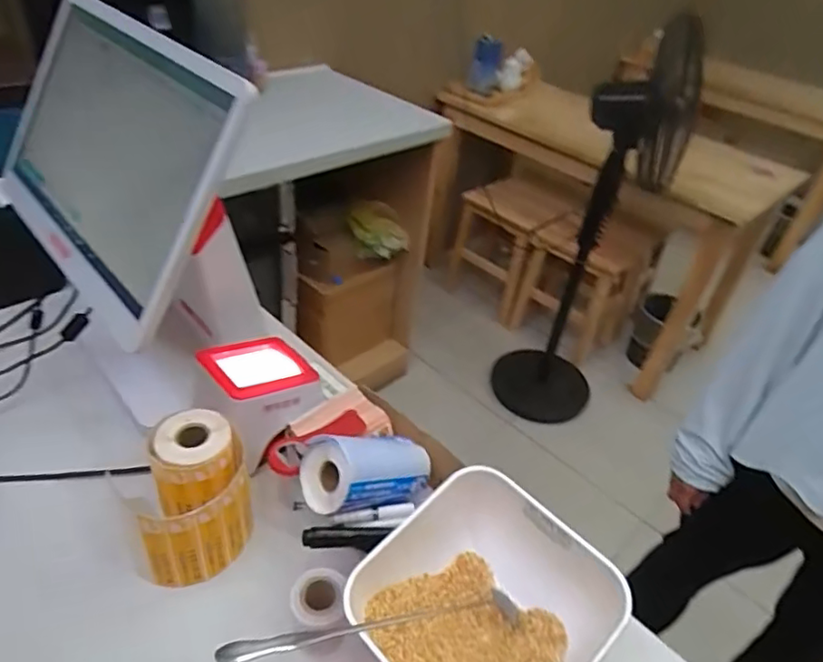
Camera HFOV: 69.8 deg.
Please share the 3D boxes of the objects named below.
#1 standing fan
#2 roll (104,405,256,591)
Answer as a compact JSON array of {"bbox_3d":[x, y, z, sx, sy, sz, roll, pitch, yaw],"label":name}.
[{"bbox_3d":[0.518,-0.255,1.708,0.292,1.152,0.351,20,40,17],"label":"standing fan"},{"bbox_3d":[-0.198,0.149,0.524,0.098,0.098,0.110,-12,41,-21],"label":"roll"}]

